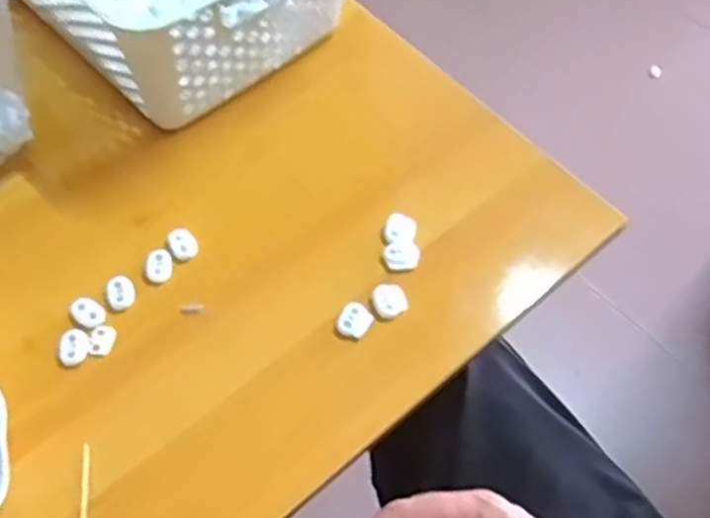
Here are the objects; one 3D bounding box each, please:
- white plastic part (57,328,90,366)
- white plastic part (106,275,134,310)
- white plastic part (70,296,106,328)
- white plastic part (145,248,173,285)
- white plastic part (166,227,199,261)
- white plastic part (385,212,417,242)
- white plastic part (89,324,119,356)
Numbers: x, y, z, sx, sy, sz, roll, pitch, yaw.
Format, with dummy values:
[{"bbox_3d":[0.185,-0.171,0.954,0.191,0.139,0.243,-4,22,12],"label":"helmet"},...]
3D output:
[{"bbox_3d":[-0.169,0.052,0.450,0.017,0.004,0.023,-6,59,-6],"label":"white plastic part"},{"bbox_3d":[-0.147,0.021,0.470,0.017,0.004,0.024,-18,61,-13],"label":"white plastic part"},{"bbox_3d":[-0.165,0.032,0.462,0.023,0.004,0.016,40,65,20],"label":"white plastic part"},{"bbox_3d":[-0.126,0.004,0.482,0.017,0.004,0.025,-6,59,-6],"label":"white plastic part"},{"bbox_3d":[-0.113,-0.010,0.492,0.018,0.006,0.022,-22,62,-15],"label":"white plastic part"},{"bbox_3d":[0.031,-0.020,0.501,0.021,0.007,0.020,1,58,-2],"label":"white plastic part"},{"bbox_3d":[-0.154,0.050,0.456,0.014,0.004,0.019,4,58,0],"label":"white plastic part"}]

